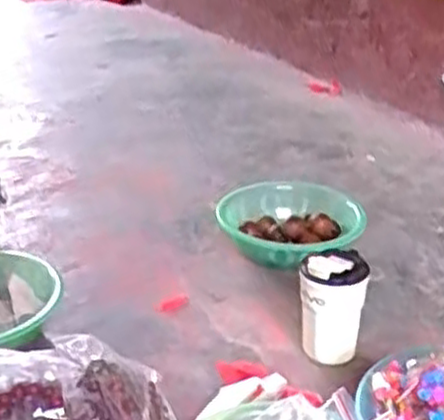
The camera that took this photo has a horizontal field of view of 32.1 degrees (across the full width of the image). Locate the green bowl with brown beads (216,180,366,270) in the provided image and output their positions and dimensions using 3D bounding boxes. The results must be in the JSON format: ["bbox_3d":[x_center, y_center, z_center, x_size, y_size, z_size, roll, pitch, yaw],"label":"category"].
[{"bbox_3d":[0.120,0.025,1.268,0.201,0.102,0.201,-18,32,-33],"label":"green bowl with brown beads"}]

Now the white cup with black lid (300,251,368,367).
[{"bbox_3d":[0.146,0.128,1.018,0.084,0.153,0.085,6,27,10],"label":"white cup with black lid"}]

